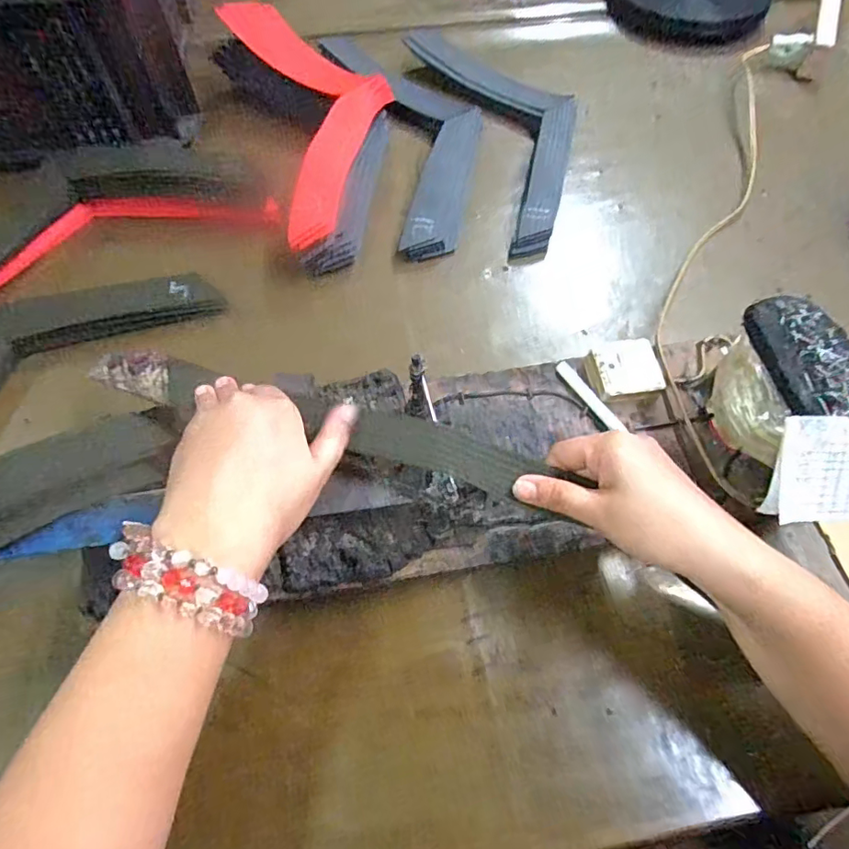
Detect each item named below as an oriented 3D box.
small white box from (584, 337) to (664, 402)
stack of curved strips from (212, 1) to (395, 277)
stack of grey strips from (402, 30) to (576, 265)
[{"bbox_3d":[0.154,-0.043,0.422,0.052,0.019,0.048,-4,61,-3],"label":"small white box"},{"bbox_3d":[-0.106,-0.313,0.555,0.146,0.076,0.328,-20,67,-9],"label":"stack of curved strips"},{"bbox_3d":[0.096,-0.344,0.608,0.138,0.030,0.372,-15,62,-9],"label":"stack of grey strips"}]

